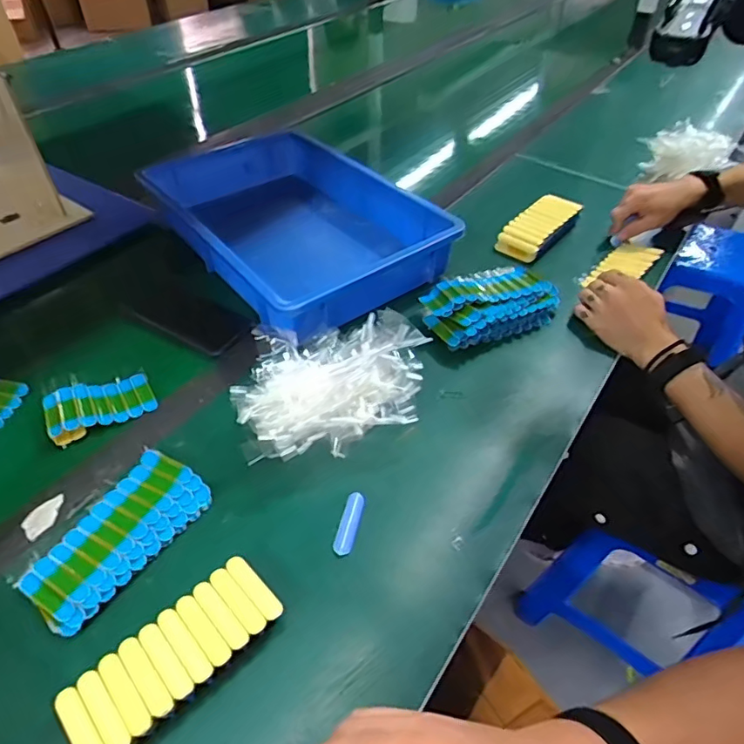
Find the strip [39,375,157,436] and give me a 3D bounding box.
[{"bbox_3d":[-0.292,0.031,0.570,0.103,0.020,0.057,-18,49,-17],"label":"strip"}]

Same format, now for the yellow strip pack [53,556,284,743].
[{"bbox_3d":[-0.145,0.209,0.393,0.152,0.023,0.064,-35,56,-29],"label":"yellow strip pack"}]

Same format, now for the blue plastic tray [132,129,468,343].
[{"bbox_3d":[-0.123,-0.224,0.784,0.286,0.100,0.444,-28,53,-28],"label":"blue plastic tray"}]

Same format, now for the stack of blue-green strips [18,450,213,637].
[{"bbox_3d":[-0.221,0.140,0.463,0.081,0.018,0.153,23,50,20],"label":"stack of blue-green strips"}]

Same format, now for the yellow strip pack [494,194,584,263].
[{"bbox_3d":[0.261,-0.223,0.828,0.074,0.044,0.161,30,53,25],"label":"yellow strip pack"}]

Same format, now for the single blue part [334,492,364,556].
[{"bbox_3d":[-0.021,0.138,0.488,0.016,0.006,0.061,10,47,9],"label":"single blue part"}]

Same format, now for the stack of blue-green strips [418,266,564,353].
[{"bbox_3d":[0.148,-0.092,0.690,0.184,0.054,0.106,-24,51,-22],"label":"stack of blue-green strips"}]

